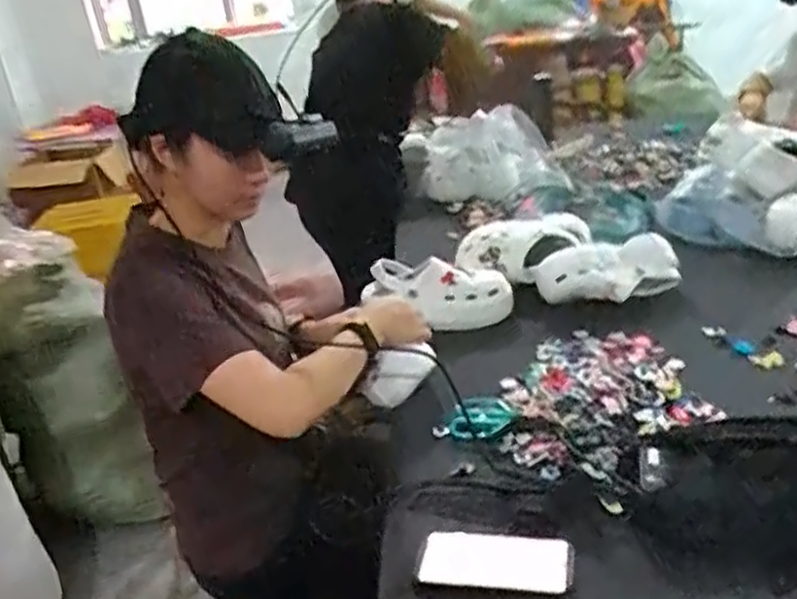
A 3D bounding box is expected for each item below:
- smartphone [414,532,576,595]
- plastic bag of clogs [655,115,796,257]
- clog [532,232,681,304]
[{"bbox_3d":[0.106,0.279,0.798,0.159,0.010,0.065,0,39,11],"label":"smartphone"},{"bbox_3d":[0.687,-0.231,1.403,0.361,0.157,0.255,7,30,28],"label":"plastic bag of clogs"},{"bbox_3d":[0.359,-0.051,1.275,0.236,0.090,0.084,-8,26,1],"label":"clog"}]

